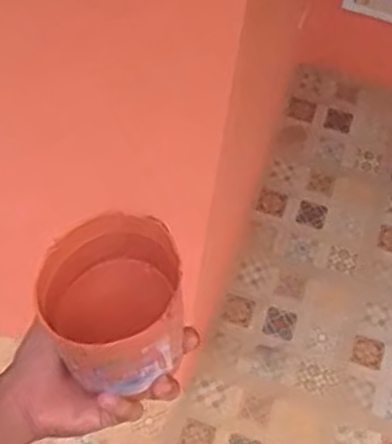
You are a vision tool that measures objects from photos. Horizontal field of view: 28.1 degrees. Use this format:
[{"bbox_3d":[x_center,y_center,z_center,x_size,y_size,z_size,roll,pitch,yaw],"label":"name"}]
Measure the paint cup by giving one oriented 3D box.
[{"bbox_3d":[-0.053,0.056,0.506,0.077,0.099,0.084,1,60,-2],"label":"paint cup"}]

